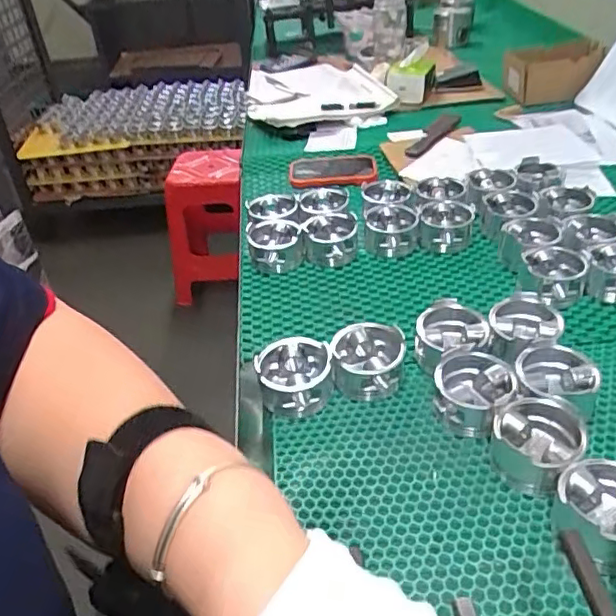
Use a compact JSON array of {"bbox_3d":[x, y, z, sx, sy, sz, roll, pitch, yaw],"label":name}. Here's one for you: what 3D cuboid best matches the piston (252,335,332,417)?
[{"bbox_3d":[-0.014,0.072,0.629,0.077,0.055,0.078,-3,37,2],"label":"piston"}]

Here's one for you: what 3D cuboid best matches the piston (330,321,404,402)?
[{"bbox_3d":[0.065,0.058,0.637,0.076,0.059,0.084,8,38,15],"label":"piston"}]

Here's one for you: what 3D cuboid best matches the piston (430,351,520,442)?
[{"bbox_3d":[0.167,0.087,0.593,0.074,0.049,0.079,-3,37,2],"label":"piston"}]

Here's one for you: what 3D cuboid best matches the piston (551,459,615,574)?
[{"bbox_3d":[0.240,0.168,0.474,0.075,0.051,0.086,11,39,19],"label":"piston"}]

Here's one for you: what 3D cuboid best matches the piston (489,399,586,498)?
[{"bbox_3d":[0.210,0.124,0.539,0.077,0.053,0.079,-3,37,2],"label":"piston"}]

